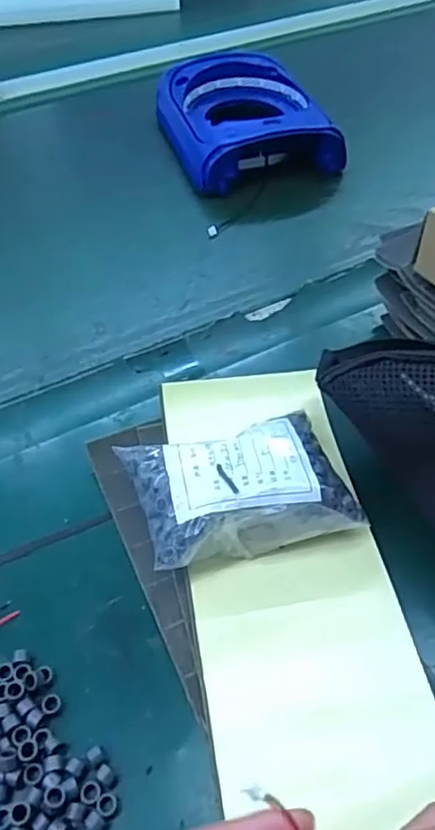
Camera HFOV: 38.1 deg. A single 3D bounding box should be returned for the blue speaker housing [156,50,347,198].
[{"bbox_3d":[0.027,-0.340,0.736,0.168,0.073,0.207,-14,54,-13],"label":"blue speaker housing"}]

